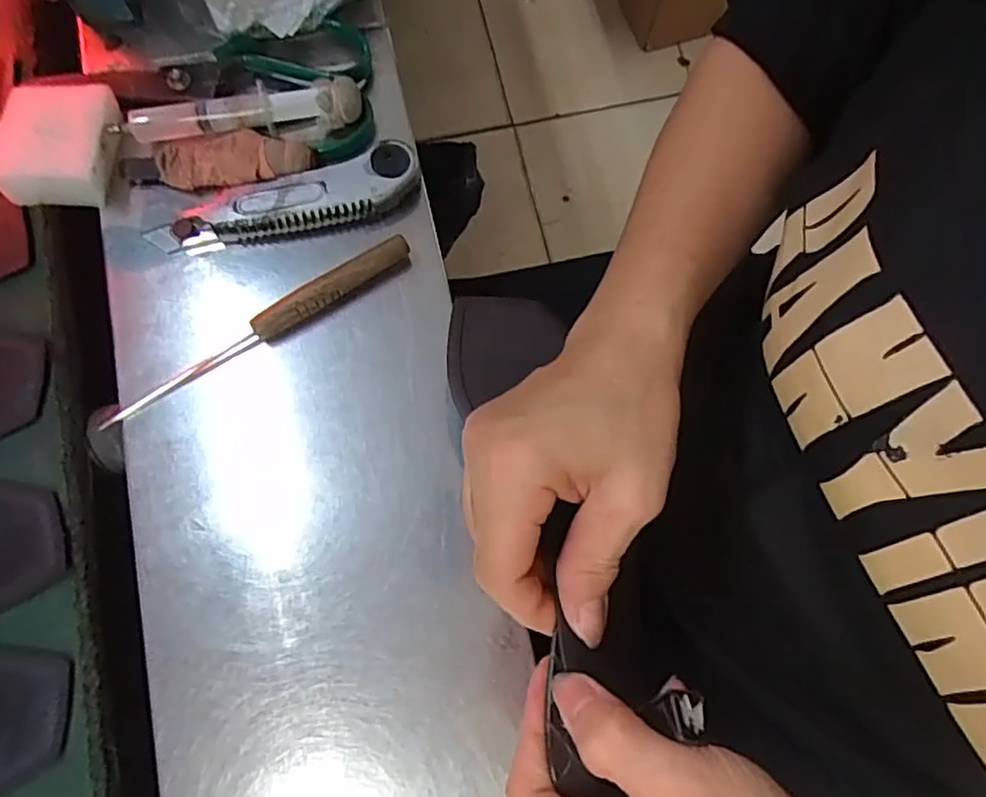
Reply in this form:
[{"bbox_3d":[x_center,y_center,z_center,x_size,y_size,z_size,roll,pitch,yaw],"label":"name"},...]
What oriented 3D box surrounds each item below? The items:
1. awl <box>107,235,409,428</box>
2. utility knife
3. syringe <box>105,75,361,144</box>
[{"bbox_3d":[-0.132,-0.039,0.367,0.192,0.015,0.014,-34,78,-6],"label":"awl"},{"bbox_3d":[-0.122,-0.114,0.380,0.159,0.019,0.035,-21,76,-3],"label":"utility knife"},{"bbox_3d":[-0.153,-0.171,0.391,0.144,0.030,0.020,-7,76,0],"label":"syringe"}]

